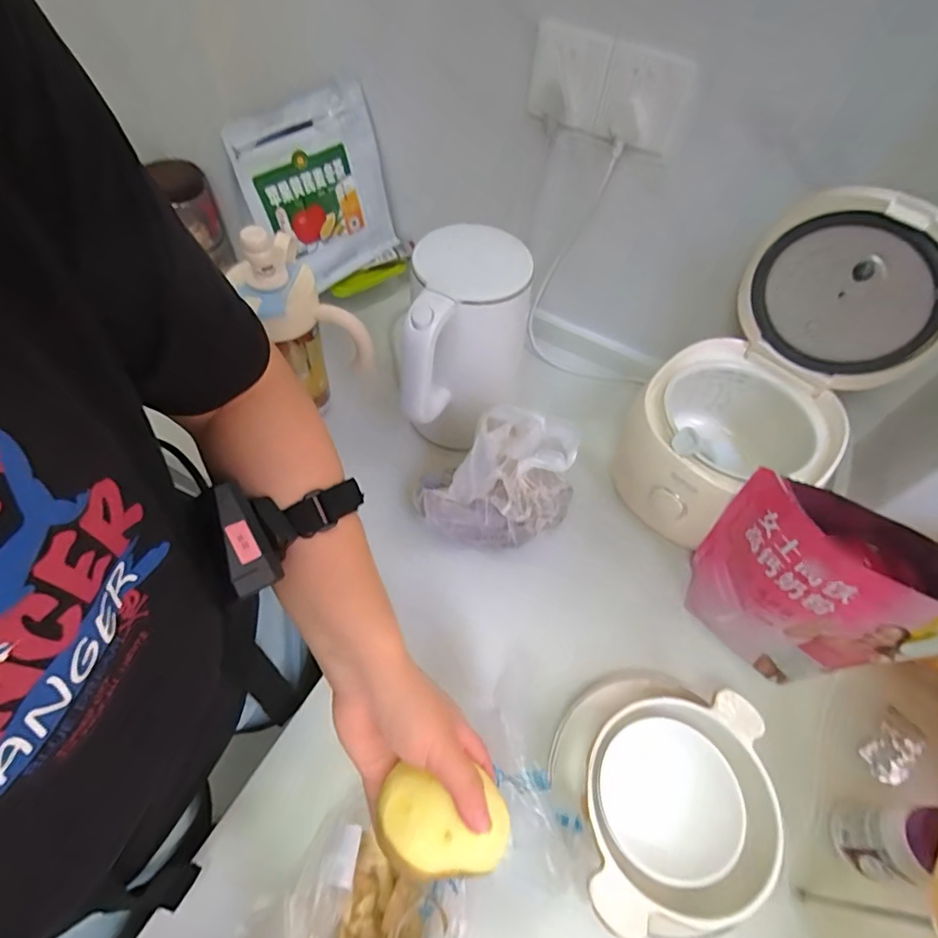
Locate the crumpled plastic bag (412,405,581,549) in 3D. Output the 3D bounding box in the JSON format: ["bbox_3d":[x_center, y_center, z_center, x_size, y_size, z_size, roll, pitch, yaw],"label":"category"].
[{"bbox_3d":[0.036,0.013,0.562,0.180,0.158,0.081,-8,57,-9],"label":"crumpled plastic bag"}]

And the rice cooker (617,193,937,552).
[{"bbox_3d":[0.325,-0.086,0.555,0.196,0.331,0.257,37,62,19],"label":"rice cooker"}]

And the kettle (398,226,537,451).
[{"bbox_3d":[-0.010,-0.127,0.625,0.123,0.247,0.176,15,57,6],"label":"kettle"}]

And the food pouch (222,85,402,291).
[{"bbox_3d":[-0.207,-0.402,0.747,0.022,0.234,0.240,23,55,30],"label":"food pouch"}]

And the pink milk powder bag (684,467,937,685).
[{"bbox_3d":[0.319,0.117,0.505,0.178,0.216,0.065,40,62,21],"label":"pink milk powder bag"}]

